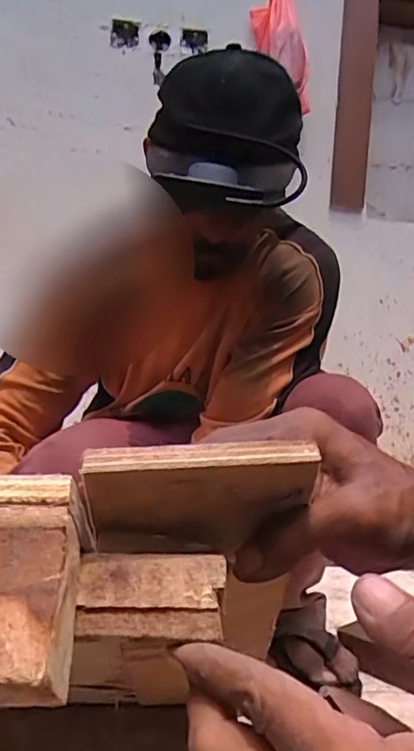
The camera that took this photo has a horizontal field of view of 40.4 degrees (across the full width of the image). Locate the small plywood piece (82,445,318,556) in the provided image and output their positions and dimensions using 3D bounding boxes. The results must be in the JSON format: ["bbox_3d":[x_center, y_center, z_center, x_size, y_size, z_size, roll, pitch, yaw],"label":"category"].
[{"bbox_3d":[-0.004,0.056,0.244,0.091,0.064,0.010,-2,41,-5],"label":"small plywood piece"}]

